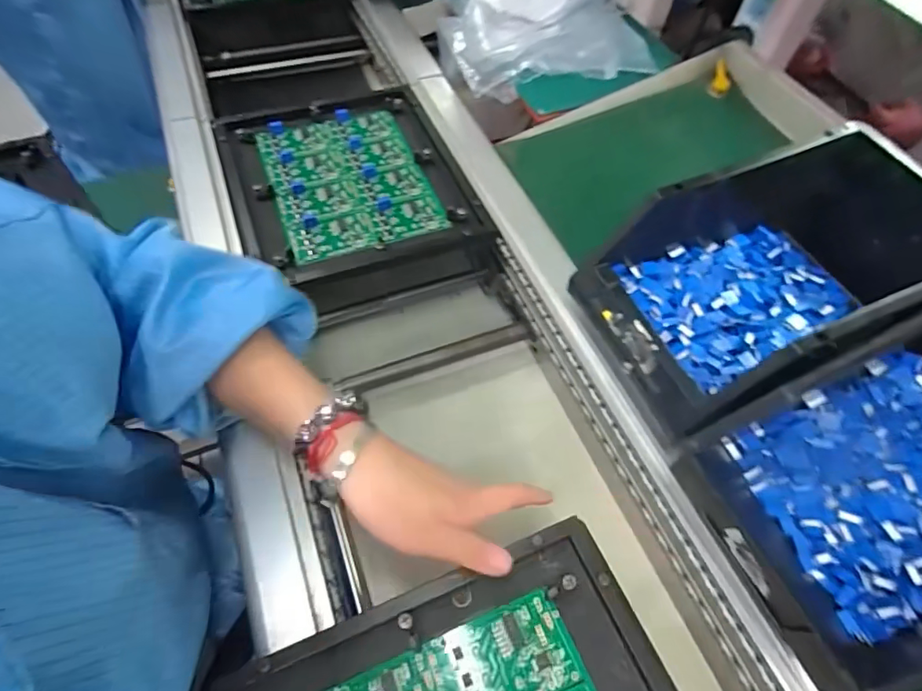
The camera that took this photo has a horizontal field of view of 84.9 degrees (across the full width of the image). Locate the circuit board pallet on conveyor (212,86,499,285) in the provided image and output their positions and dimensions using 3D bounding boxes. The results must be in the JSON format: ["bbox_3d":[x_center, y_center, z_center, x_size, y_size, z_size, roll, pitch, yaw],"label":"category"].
[{"bbox_3d":[-0.122,-0.176,0.535,0.229,0.027,0.258,-17,59,-15],"label":"circuit board pallet on conveyor"}]

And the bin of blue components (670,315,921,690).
[{"bbox_3d":[0.263,0.086,0.305,0.208,0.114,0.147,-19,60,-16],"label":"bin of blue components"}]

